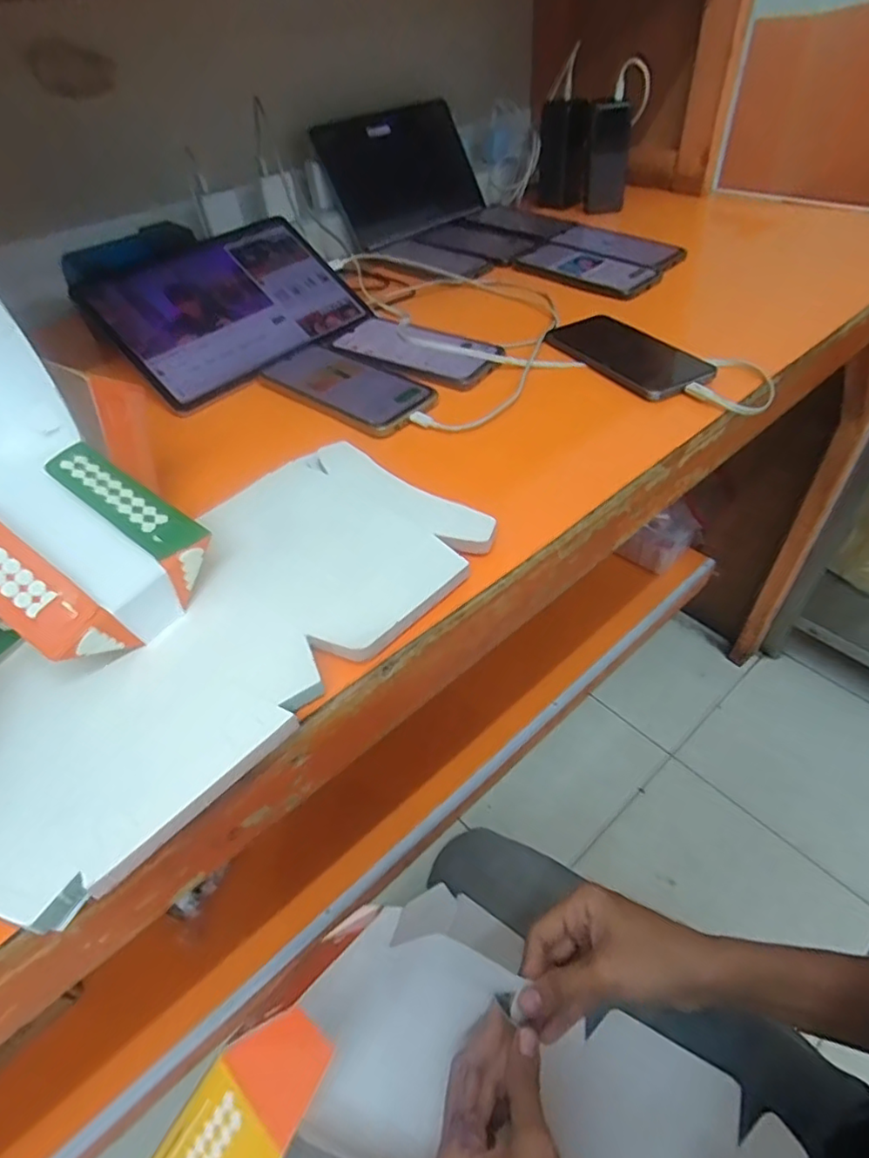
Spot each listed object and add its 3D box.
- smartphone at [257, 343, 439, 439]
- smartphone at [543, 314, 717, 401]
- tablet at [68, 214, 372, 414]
[{"bbox_3d":[-0.082,-0.179,0.550,0.170,0.016,0.085,28,54,29],"label":"smartphone"},{"bbox_3d":[0.183,-0.216,0.563,0.076,0.014,0.159,-24,48,-18],"label":"smartphone"},{"bbox_3d":[-0.206,-0.283,0.604,0.169,0.013,0.251,47,62,1],"label":"tablet"}]

